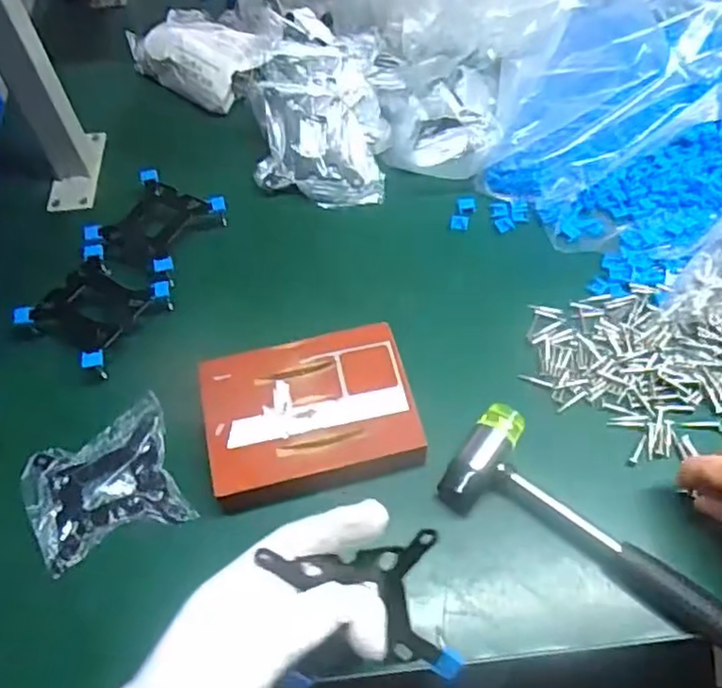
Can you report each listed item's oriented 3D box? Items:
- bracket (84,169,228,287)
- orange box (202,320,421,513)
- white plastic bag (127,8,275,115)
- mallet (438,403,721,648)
[{"bbox_3d":[-0.167,-0.097,0.545,0.083,0.030,0.087,23,62,16],"label":"bracket"},{"bbox_3d":[-0.033,0.048,0.443,0.135,0.030,0.106,-13,59,-5],"label":"orange box"},{"bbox_3d":[-0.161,-0.295,0.659,0.140,0.036,0.096,34,66,21],"label":"white plastic bag"},{"bbox_3d":[0.166,0.122,0.397,0.235,0.029,0.076,27,64,18],"label":"mallet"}]

